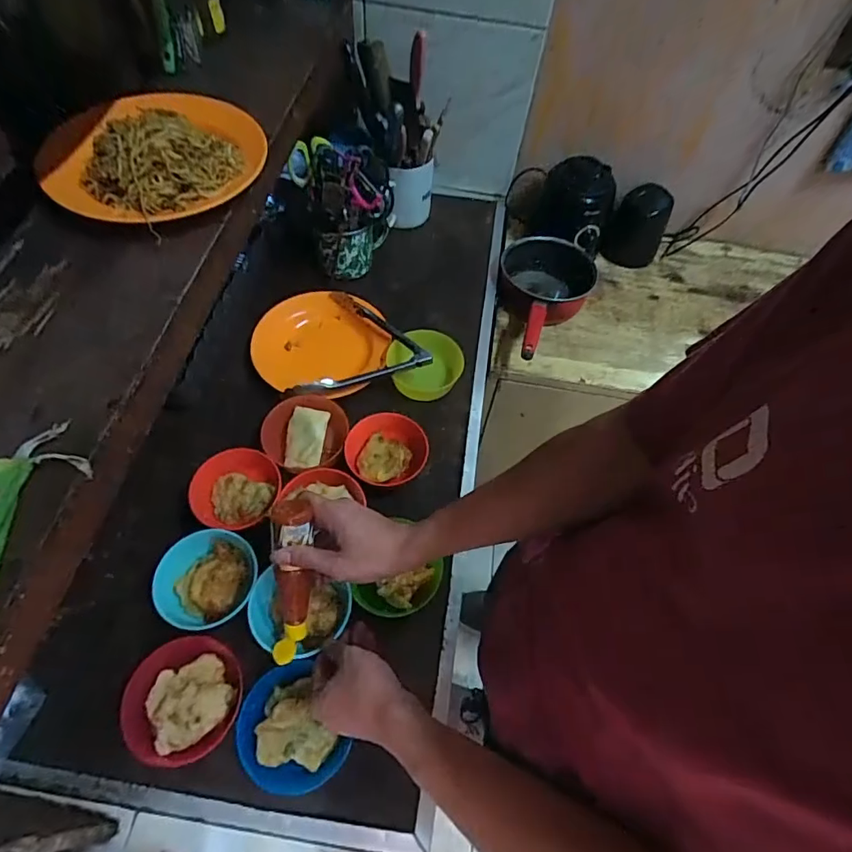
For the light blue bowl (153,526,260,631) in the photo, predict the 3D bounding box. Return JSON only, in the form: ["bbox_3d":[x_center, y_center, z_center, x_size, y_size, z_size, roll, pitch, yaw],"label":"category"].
[{"bbox_3d":[-0.256,0.182,0.590,0.111,0.037,0.108,-10,60,-10],"label":"light blue bowl"}]

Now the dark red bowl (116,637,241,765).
[{"bbox_3d":[-0.258,0.291,0.538,0.104,0.047,0.117,3,59,-2],"label":"dark red bowl"}]

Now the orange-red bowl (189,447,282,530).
[{"bbox_3d":[-0.249,0.083,0.658,0.113,0.050,0.095,2,59,-3],"label":"orange-red bowl"}]

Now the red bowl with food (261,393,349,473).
[{"bbox_3d":[-0.173,0.020,0.717,0.117,0.062,0.111,2,59,-3],"label":"red bowl with food"}]

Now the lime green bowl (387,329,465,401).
[{"bbox_3d":[0.000,-0.094,0.779,0.118,0.054,0.097,4,59,-2],"label":"lime green bowl"}]

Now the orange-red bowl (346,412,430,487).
[{"bbox_3d":[-0.054,0.039,0.698,0.112,0.054,0.097,-20,62,-15],"label":"orange-red bowl"}]

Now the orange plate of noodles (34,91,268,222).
[{"bbox_3d":[-0.267,-0.279,0.499,0.168,0.042,0.207,41,65,19],"label":"orange plate of noodles"}]

